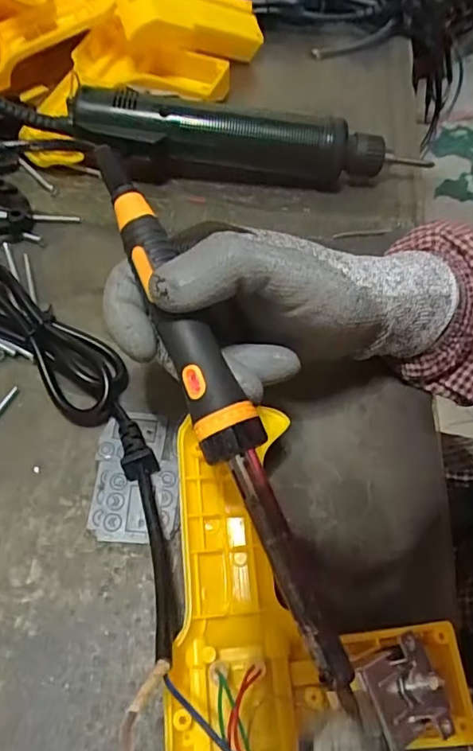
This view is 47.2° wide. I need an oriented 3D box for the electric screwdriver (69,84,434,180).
[{"bbox_3d":[0.012,-0.166,0.386,0.249,0.045,0.047,4,59,-1],"label":"electric screwdriver"}]

